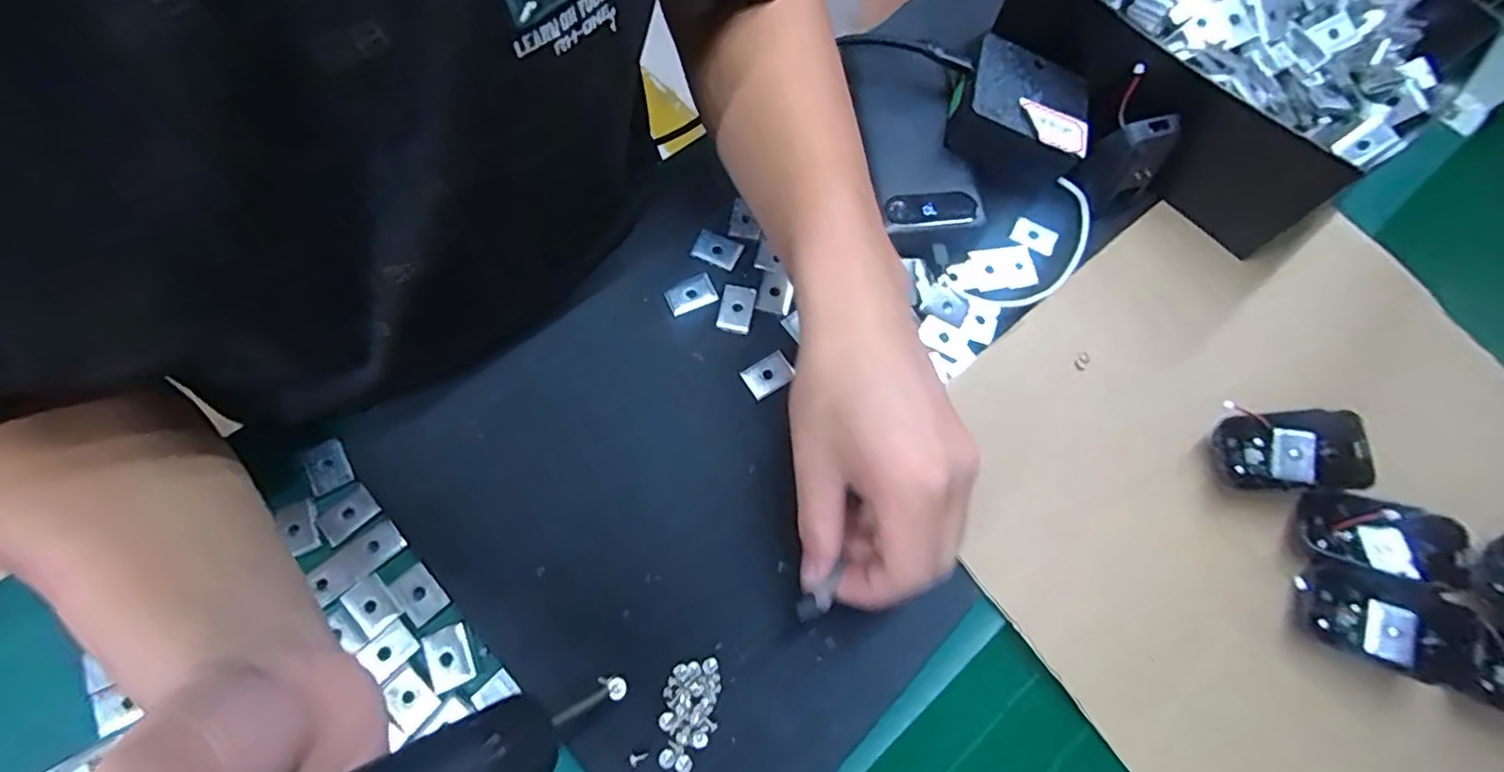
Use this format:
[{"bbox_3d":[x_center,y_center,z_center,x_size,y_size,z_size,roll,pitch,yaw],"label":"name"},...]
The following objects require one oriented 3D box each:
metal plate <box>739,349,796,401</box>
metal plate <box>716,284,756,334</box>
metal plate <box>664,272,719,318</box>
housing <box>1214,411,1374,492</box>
[{"bbox_3d":[0.009,-0.006,0.368,0.028,0.004,0.020,-31,76,-12],"label":"metal plate"},{"bbox_3d":[-0.009,-0.047,0.381,0.020,0.004,0.030,11,72,1],"label":"metal plate"},{"bbox_3d":[-0.037,-0.056,0.383,0.029,0.004,0.020,-22,74,-9],"label":"metal plate"},{"bbox_3d":[0.297,0.036,0.352,0.064,0.028,0.042,3,72,-2],"label":"housing"}]

